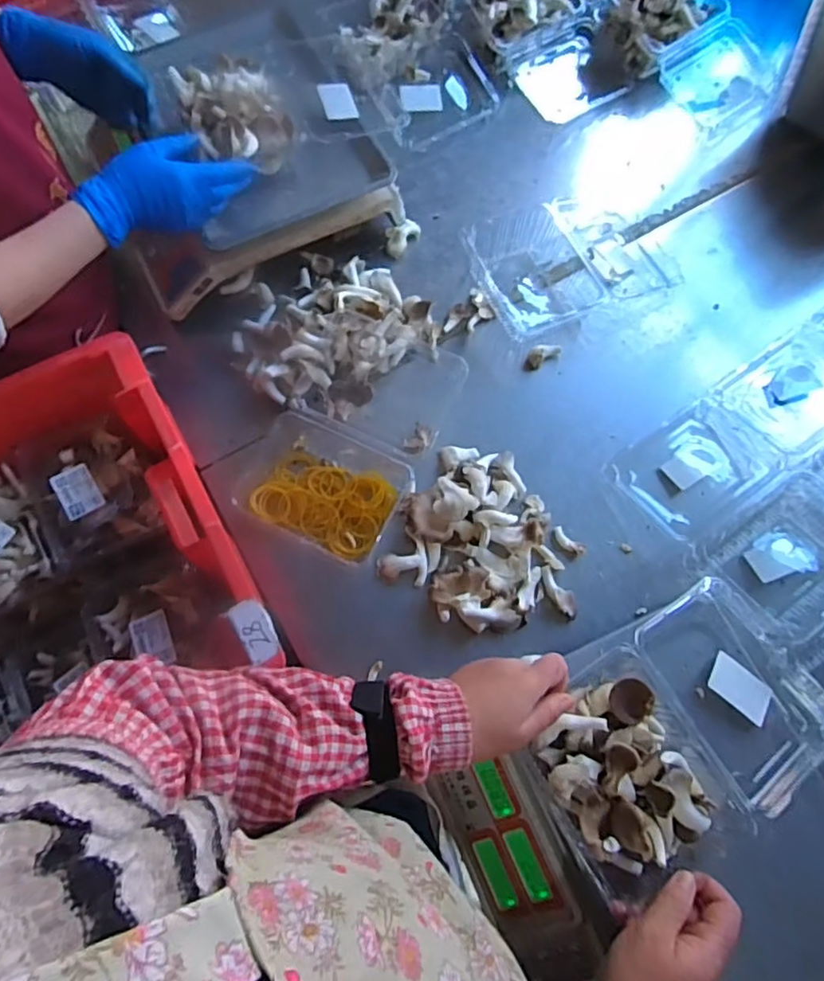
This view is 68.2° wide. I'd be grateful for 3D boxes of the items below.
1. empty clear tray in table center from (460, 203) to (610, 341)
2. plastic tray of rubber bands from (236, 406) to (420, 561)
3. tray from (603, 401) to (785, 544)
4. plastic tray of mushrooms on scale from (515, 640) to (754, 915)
[{"bbox_3d":[0.159,-0.297,0.808,0.142,0.052,0.181,-26,74,-10],"label":"empty clear tray in table center"},{"bbox_3d":[-0.099,-0.003,0.700,0.178,0.051,0.146,26,73,7],"label":"plastic tray of rubber bands"},{"bbox_3d":[0.338,-0.028,0.726,0.177,0.040,0.129,-33,76,-11],"label":"tray"},{"bbox_3d":[0.176,0.236,0.506,0.137,0.054,0.168,-30,75,-10],"label":"plastic tray of mushrooms on scale"}]

